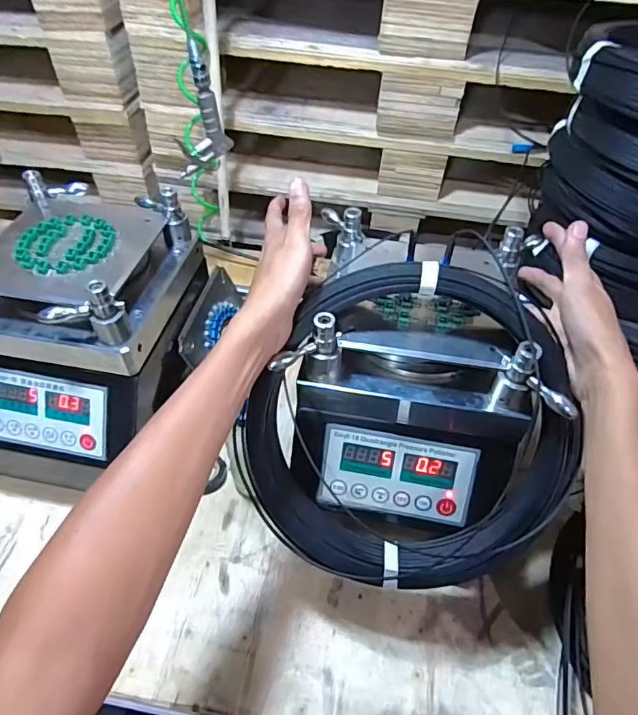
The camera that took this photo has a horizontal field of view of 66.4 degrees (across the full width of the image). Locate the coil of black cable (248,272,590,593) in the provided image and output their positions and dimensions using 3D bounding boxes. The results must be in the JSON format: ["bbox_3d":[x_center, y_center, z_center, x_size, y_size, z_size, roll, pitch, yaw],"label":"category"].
[{"bbox_3d":[0.084,0.073,0.458,0.284,0.303,0.060,34,14,3],"label":"coil of black cable"}]

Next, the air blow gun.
[{"bbox_3d":[-0.175,-0.356,0.711,0.033,0.168,0.085,32,56,24],"label":"air blow gun"}]

